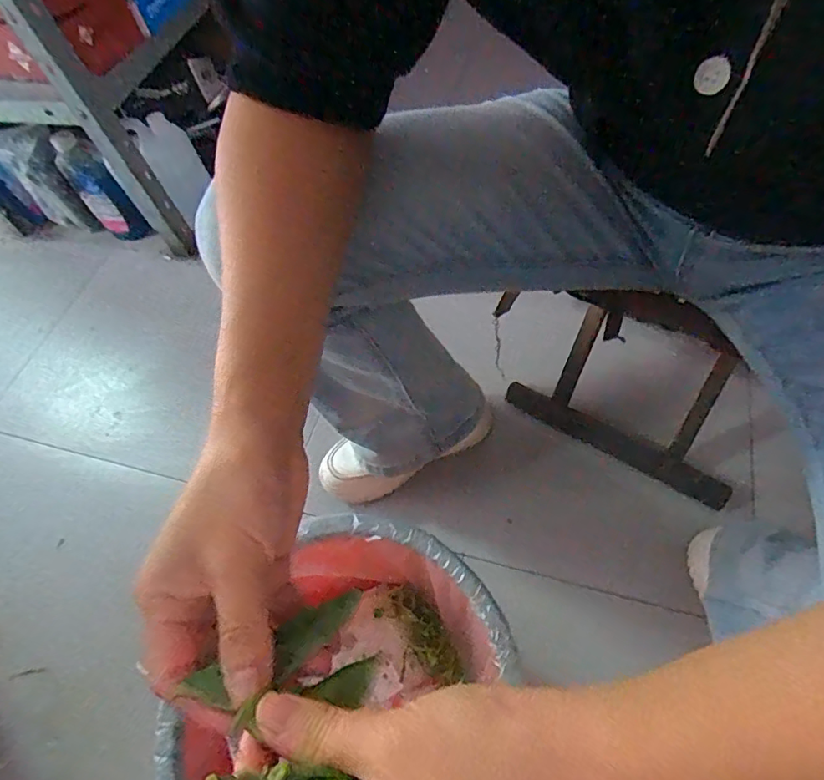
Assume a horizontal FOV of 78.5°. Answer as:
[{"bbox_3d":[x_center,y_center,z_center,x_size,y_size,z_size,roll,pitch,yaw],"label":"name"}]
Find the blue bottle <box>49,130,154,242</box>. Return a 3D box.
[{"bbox_3d":[-0.605,-0.389,0.982,0.078,0.213,0.071,-37,61,-13],"label":"blue bottle"}]

